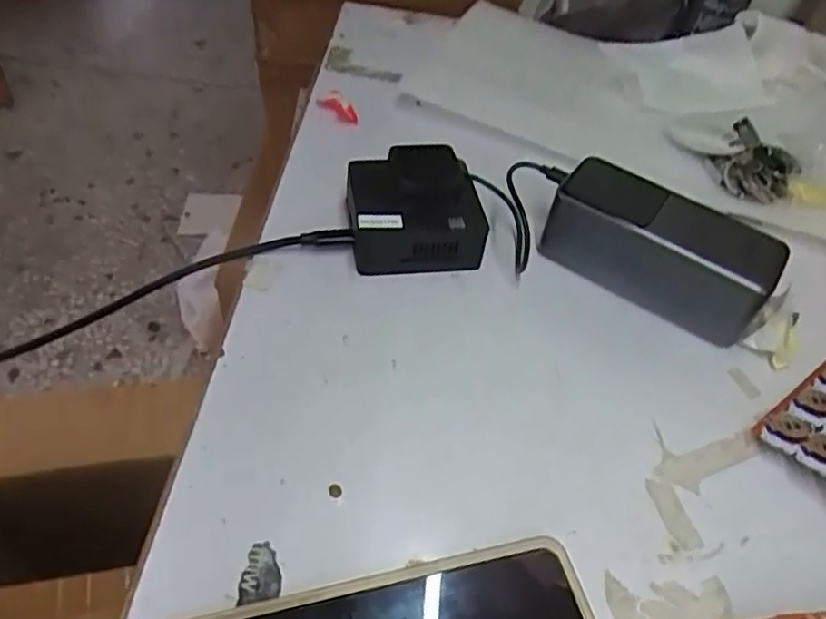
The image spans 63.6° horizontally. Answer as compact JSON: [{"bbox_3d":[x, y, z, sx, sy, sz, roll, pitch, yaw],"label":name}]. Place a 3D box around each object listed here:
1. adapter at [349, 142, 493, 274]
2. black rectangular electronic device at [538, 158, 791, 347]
[{"bbox_3d":[-0.001,-0.062,0.409,0.076,0.045,0.076,-3,49,-10],"label":"adapter"},{"bbox_3d":[0.148,-0.035,0.401,0.133,0.050,0.054,31,52,20],"label":"black rectangular electronic device"}]

